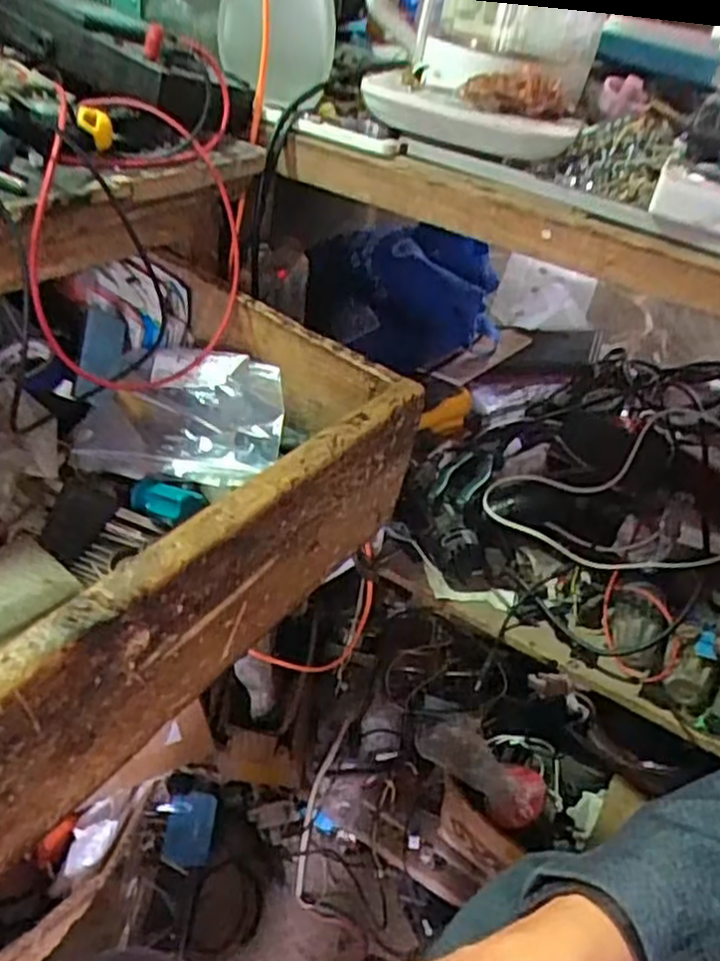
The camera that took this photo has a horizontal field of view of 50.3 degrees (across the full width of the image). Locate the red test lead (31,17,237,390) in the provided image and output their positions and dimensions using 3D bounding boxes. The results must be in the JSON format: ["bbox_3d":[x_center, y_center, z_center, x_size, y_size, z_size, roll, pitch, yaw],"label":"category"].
[{"bbox_3d":[-0.140,-0.172,0.507,0.115,0.201,0.176,6,37,-8],"label":"red test lead"}]

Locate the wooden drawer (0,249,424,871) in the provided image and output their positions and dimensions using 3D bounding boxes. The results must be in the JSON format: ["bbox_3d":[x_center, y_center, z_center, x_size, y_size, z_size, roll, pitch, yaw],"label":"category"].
[{"bbox_3d":[-0.194,0.006,0.454,0.291,0.117,0.386,29,40,22],"label":"wooden drawer"}]

